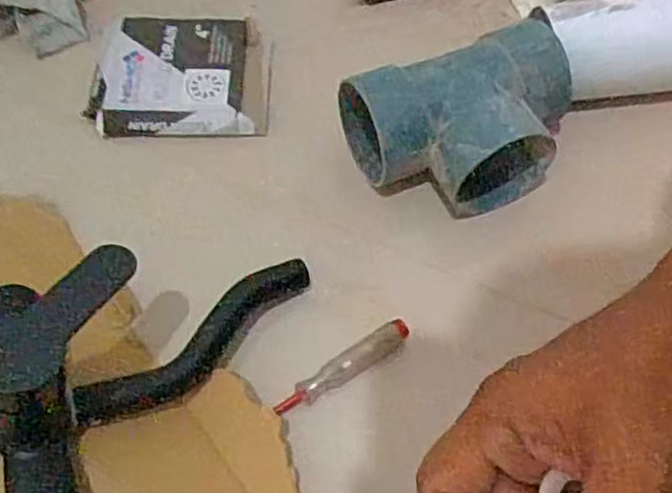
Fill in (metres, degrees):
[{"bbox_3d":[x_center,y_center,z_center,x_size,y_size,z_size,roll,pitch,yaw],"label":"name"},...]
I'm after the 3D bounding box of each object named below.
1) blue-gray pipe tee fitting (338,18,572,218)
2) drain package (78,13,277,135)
[{"bbox_3d":[0.095,-0.085,0.516,0.163,0.082,0.103,-22,61,-13],"label":"blue-gray pipe tee fitting"},{"bbox_3d":[-0.127,-0.142,0.578,0.140,0.022,0.117,-1,58,0],"label":"drain package"}]

